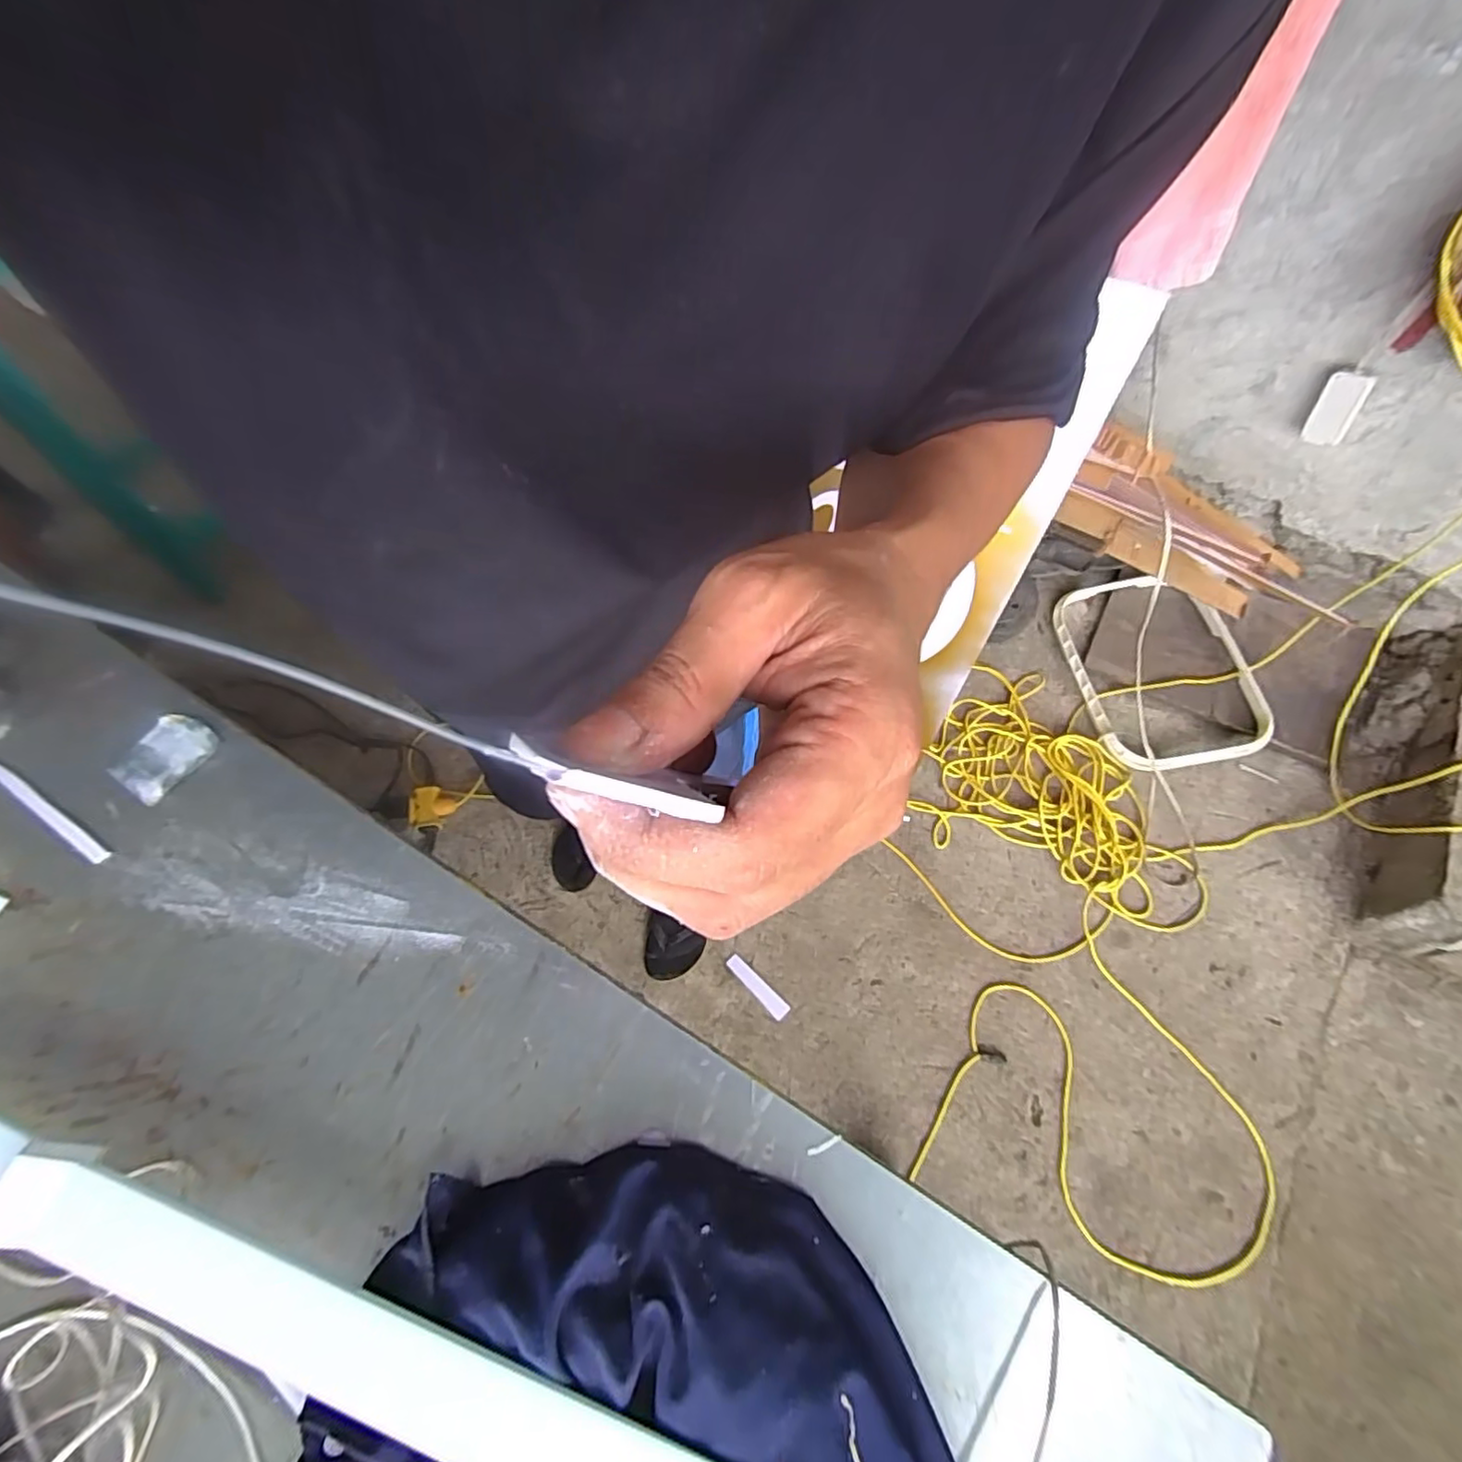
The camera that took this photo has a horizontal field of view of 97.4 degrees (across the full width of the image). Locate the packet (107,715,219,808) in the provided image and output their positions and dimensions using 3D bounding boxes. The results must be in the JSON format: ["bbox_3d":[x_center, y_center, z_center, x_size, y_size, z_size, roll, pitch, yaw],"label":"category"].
[{"bbox_3d":[-0.464,0.020,0.526,0.062,0.006,0.070,27,66,12],"label":"packet"}]

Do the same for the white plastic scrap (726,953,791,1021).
[{"bbox_3d":[0.046,0.452,1.141,0.135,0.008,0.030,41,70,19],"label":"white plastic scrap"}]

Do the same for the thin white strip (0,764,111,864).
[{"bbox_3d":[-0.546,0.058,0.507,0.157,0.006,0.014,28,66,14],"label":"thin white strip"}]

